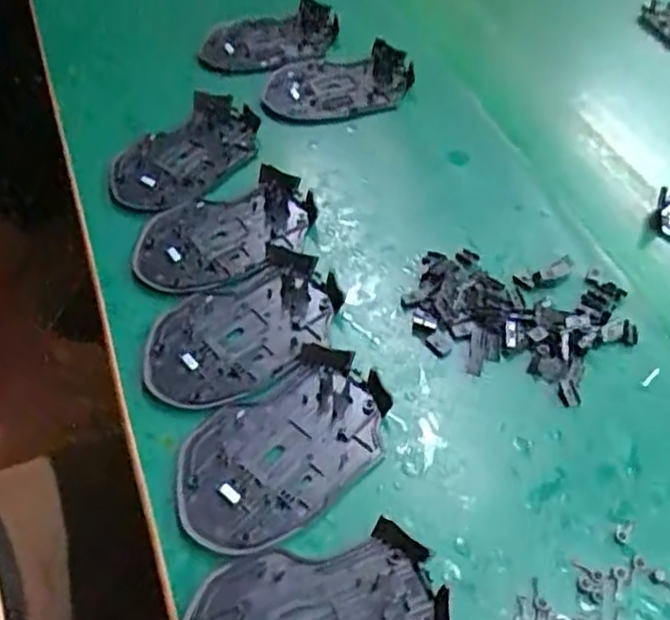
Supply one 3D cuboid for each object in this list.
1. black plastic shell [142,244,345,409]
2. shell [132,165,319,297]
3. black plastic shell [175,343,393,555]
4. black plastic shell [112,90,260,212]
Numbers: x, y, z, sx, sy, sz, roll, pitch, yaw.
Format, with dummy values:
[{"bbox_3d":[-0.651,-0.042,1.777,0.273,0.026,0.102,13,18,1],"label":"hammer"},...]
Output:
[{"bbox_3d":[-0.050,0.009,0.386,0.118,0.010,0.070,-32,58,-25],"label":"black plastic shell"},{"bbox_3d":[-0.067,-0.049,0.432,0.117,0.013,0.068,-23,55,-19],"label":"shell"},{"bbox_3d":[-0.025,0.067,0.341,0.114,0.009,0.071,-32,59,-25],"label":"black plastic shell"},{"bbox_3d":[-0.104,-0.112,0.475,0.070,0.021,0.114,29,56,21],"label":"black plastic shell"}]

